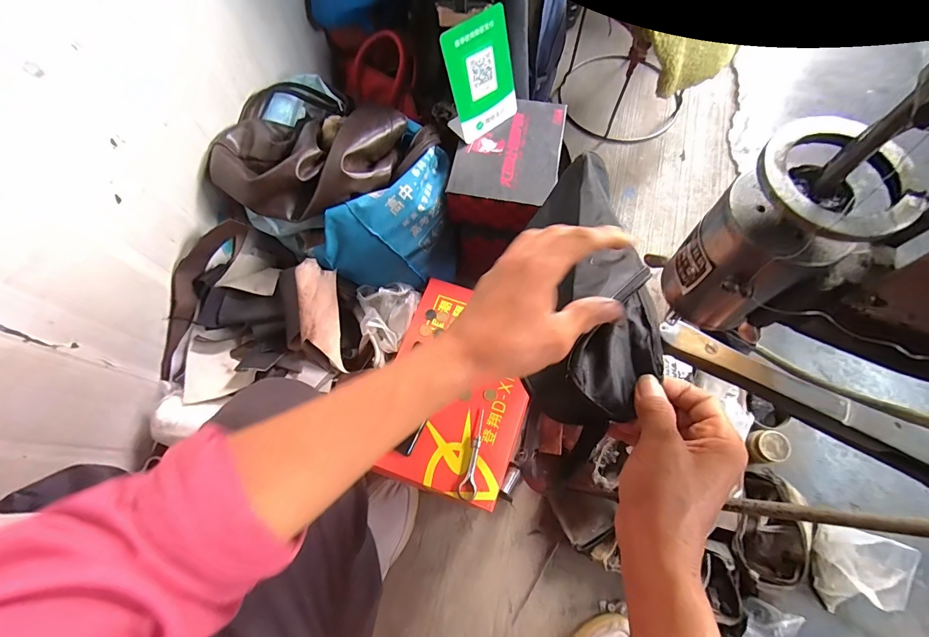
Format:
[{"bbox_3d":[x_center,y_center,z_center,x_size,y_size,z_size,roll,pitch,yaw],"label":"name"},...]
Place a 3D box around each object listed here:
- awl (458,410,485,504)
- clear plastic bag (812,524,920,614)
[{"bbox_3d":[0.020,0.201,0.596,0.026,0.008,0.126,17,70,8],"label":"awl"},{"bbox_3d":[0.564,0.365,0.584,0.075,0.091,0.121,16,70,8],"label":"clear plastic bag"}]

